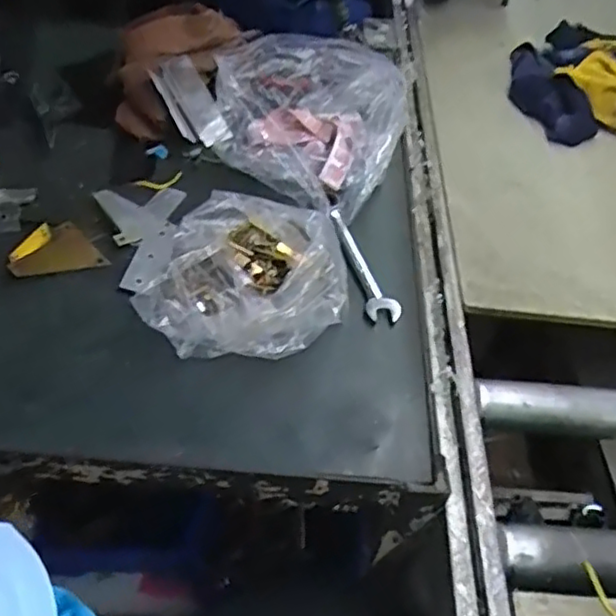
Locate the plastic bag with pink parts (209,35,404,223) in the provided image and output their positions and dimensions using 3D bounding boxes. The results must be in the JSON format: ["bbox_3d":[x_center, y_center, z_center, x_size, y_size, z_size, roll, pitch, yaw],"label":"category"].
[{"bbox_3d":[-0.001,-0.213,0.775,0.212,0.126,0.192,9,47,2],"label":"plastic bag with pink parts"}]

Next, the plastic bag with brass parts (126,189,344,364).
[{"bbox_3d":[-0.067,-0.037,0.619,0.182,0.089,0.181,-5,48,-11],"label":"plastic bag with brass parts"}]

